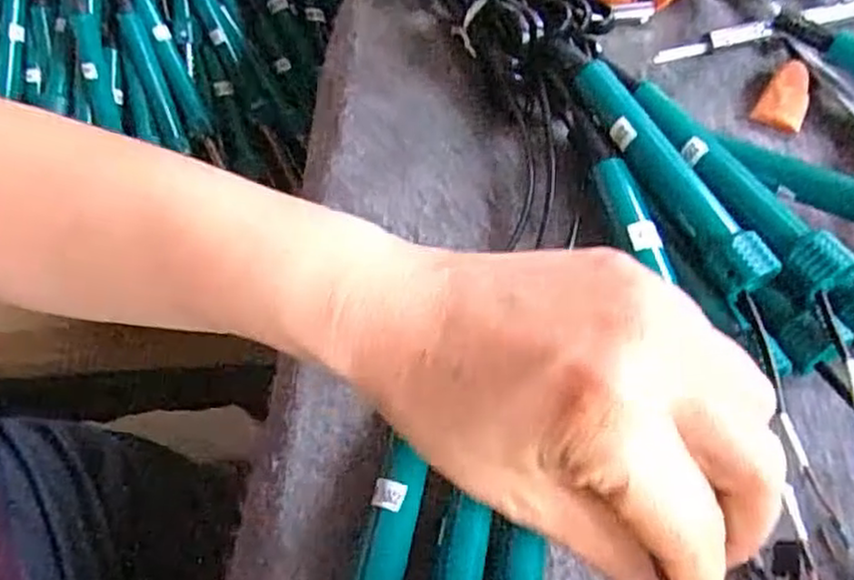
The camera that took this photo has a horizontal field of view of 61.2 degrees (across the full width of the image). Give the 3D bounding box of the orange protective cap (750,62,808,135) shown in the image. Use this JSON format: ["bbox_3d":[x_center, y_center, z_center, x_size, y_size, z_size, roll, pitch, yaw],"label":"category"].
[{"bbox_3d":[0.184,-0.101,0.367,0.023,0.007,0.041,26,65,18],"label":"orange protective cap"}]

